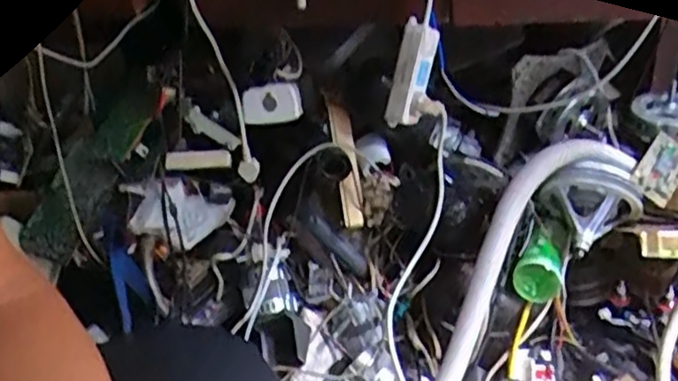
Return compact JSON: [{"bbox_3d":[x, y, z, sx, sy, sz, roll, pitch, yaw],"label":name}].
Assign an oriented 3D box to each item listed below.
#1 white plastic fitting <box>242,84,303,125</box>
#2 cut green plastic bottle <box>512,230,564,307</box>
[{"bbox_3d":[-0.101,-0.130,1.013,0.088,0.059,0.035,-3,25,-5],"label":"white plastic fitting"},{"bbox_3d":[0.299,0.112,1.007,0.068,0.075,0.083,5,26,17],"label":"cut green plastic bottle"}]

